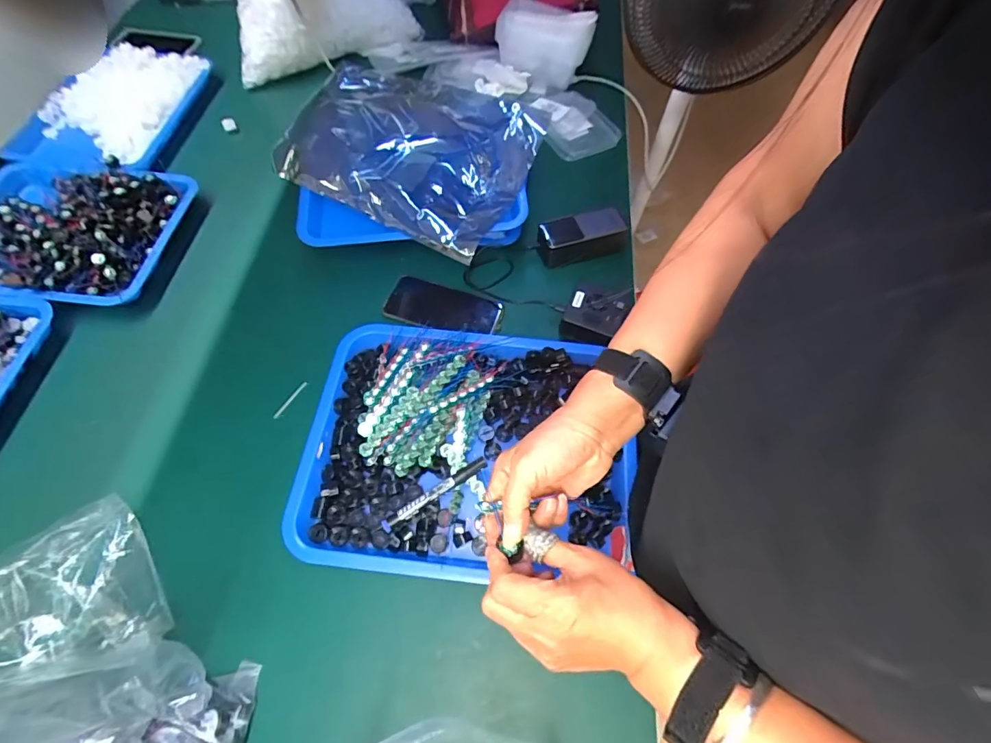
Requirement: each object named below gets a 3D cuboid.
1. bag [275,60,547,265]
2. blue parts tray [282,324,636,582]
[{"bbox_3d":[-0.124,-0.336,0.671,0.340,0.090,0.255,24,64,11],"label":"bag"},{"bbox_3d":[-0.040,0.075,0.548,0.373,0.053,0.300,0,62,-1],"label":"blue parts tray"}]

